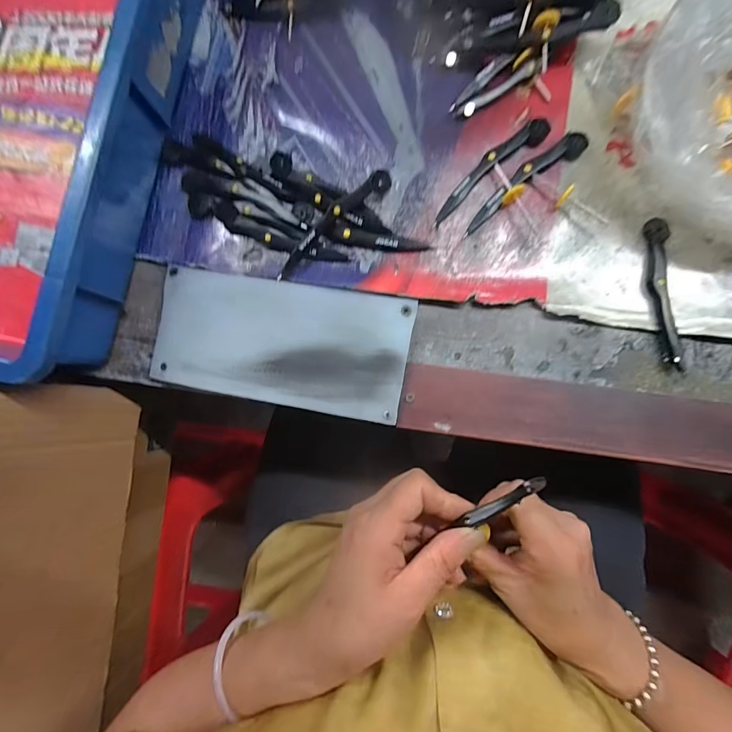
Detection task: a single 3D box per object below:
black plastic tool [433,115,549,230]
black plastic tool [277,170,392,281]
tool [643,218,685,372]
[{"bbox_3d":[0.095,-0.152,0.296,0.111,0.008,0.019,-38,83,1],"label":"black plastic tool"},{"bbox_3d":[-0.028,-0.113,0.298,0.115,0.013,0.016,-40,83,1],"label":"black plastic tool"},{"bbox_3d":[0.214,-0.054,0.276,0.019,0.009,0.110,0,85,5],"label":"tool"}]

